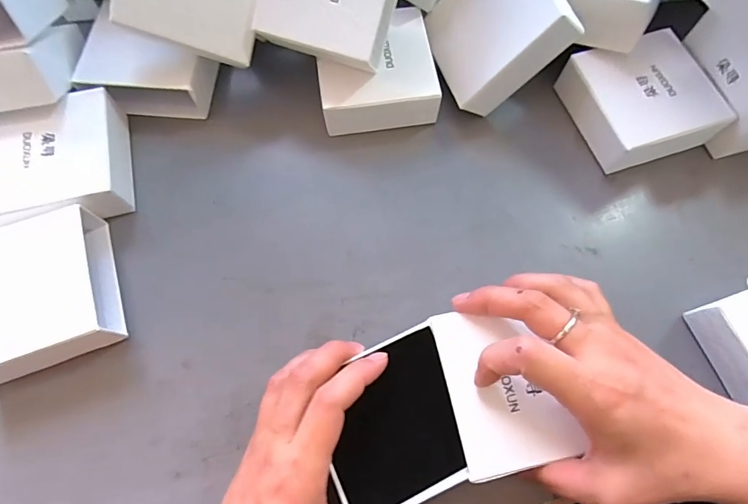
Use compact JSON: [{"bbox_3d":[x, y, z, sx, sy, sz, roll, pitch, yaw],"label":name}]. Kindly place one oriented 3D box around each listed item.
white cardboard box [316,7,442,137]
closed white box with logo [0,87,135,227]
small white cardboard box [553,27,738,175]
[{"bbox_3d":[0.002,-0.145,0.350,0.090,0.036,0.097,-4,71,-2],"label":"white cardboard box"},{"bbox_3d":[-0.233,-0.064,0.317,0.096,0.035,0.098,-16,71,-5],"label":"closed white box with logo"},{"bbox_3d":[0.210,-0.118,0.337,0.090,0.041,0.093,-18,72,-6],"label":"small white cardboard box"}]

